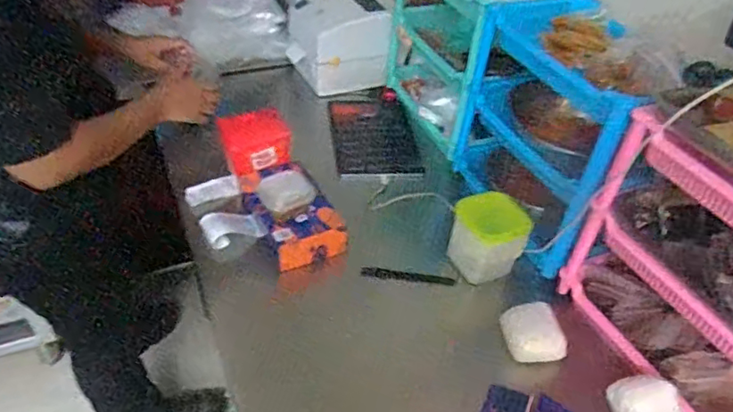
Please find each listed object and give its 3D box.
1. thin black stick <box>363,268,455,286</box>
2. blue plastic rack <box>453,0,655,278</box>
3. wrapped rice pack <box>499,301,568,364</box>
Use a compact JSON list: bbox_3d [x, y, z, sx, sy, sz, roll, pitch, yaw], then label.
[{"bbox_3d":[0.063,0.108,0.856,0.141,0.014,0.013,8,42,4],"label":"thin black stick"},{"bbox_3d":[0.290,-0.116,0.855,0.159,0.307,0.311,-12,45,-17],"label":"blue plastic rack"},{"bbox_3d":[0.227,0.171,0.769,0.072,0.032,0.090,-5,43,-11],"label":"wrapped rice pack"}]

